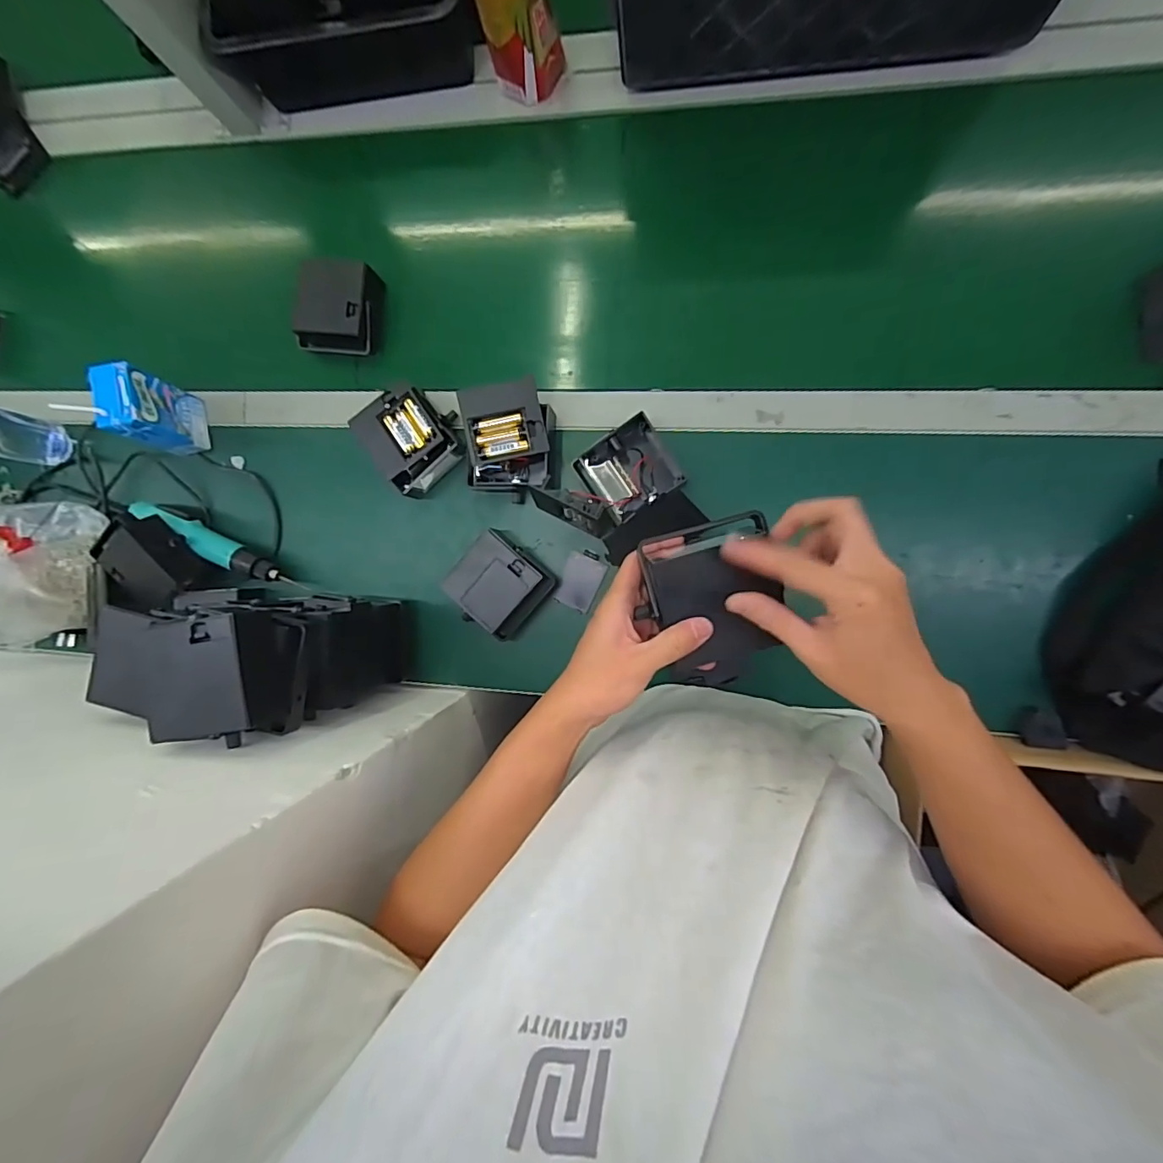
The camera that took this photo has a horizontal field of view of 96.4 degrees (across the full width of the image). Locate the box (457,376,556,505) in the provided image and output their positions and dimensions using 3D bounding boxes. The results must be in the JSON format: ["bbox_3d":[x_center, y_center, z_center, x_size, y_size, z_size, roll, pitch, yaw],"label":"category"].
[{"bbox_3d":[-0.075,-0.148,0.556,0.086,0.067,0.110,0,89,9],"label":"box"}]

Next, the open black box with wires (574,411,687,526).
[{"bbox_3d":[0.052,-0.116,0.547,0.090,0.044,0.086,-33,85,7],"label":"open black box with wires"}]

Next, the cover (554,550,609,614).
[{"bbox_3d":[-0.001,-0.001,0.578,0.042,0.007,0.065,27,93,8],"label":"cover"}]

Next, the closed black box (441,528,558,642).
[{"bbox_3d":[-0.089,0.003,0.569,0.090,0.046,0.094,42,95,7],"label":"closed black box"}]

